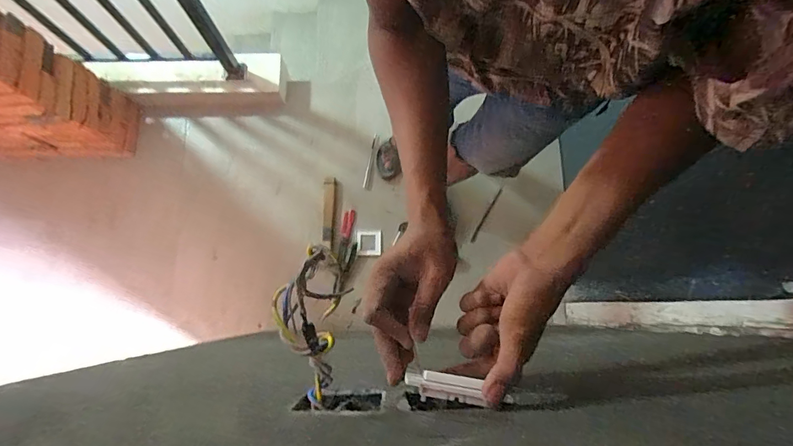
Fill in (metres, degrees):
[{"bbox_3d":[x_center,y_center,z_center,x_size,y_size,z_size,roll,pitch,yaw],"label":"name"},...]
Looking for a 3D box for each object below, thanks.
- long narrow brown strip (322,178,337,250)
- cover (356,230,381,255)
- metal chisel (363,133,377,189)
[{"bbox_3d":[-0.234,-0.038,1.453,0.043,0.026,0.237,2,78,-1],"label":"long narrow brown strip"},{"bbox_3d":[-0.094,0.068,1.457,0.082,0.019,0.086,-2,78,-2],"label":"cover"},{"bbox_3d":[-0.094,-0.221,1.504,0.016,0.015,0.202,11,78,1],"label":"metal chisel"}]

